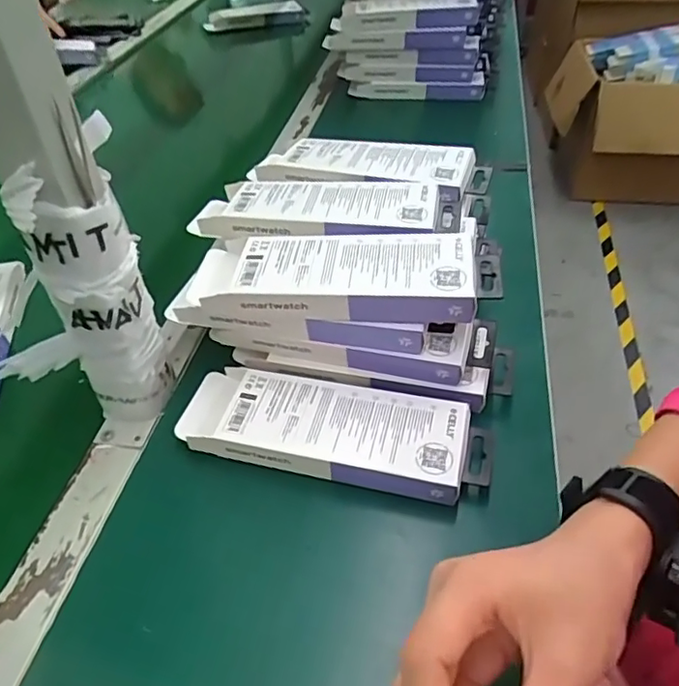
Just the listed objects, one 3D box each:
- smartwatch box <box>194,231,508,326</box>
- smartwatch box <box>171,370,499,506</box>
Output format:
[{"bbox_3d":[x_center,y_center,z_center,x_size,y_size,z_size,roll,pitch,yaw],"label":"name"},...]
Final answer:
[{"bbox_3d":[0.001,-0.052,0.425,0.223,0.029,0.069,4,44,6],"label":"smartwatch box"},{"bbox_3d":[-0.004,0.061,0.421,0.222,0.023,0.073,10,45,12],"label":"smartwatch box"}]

